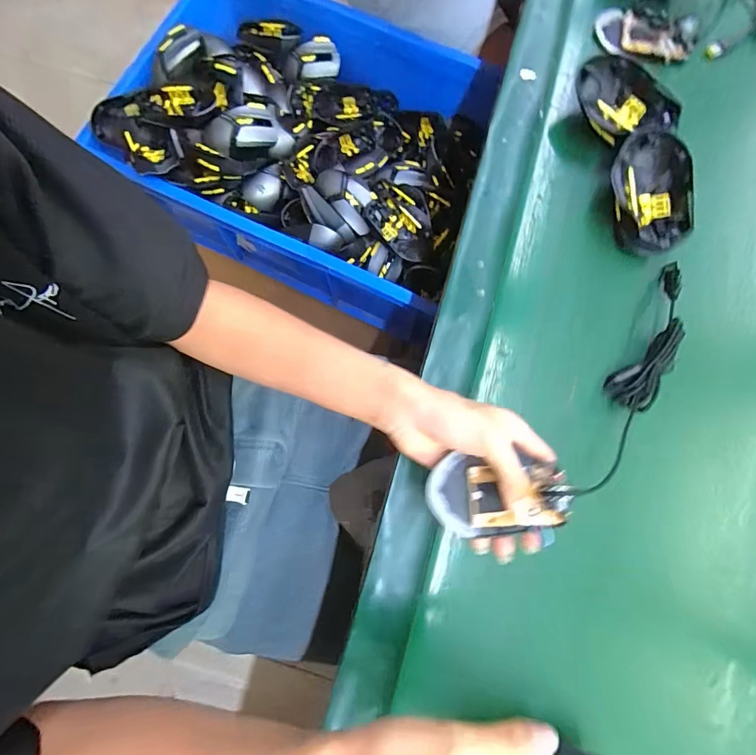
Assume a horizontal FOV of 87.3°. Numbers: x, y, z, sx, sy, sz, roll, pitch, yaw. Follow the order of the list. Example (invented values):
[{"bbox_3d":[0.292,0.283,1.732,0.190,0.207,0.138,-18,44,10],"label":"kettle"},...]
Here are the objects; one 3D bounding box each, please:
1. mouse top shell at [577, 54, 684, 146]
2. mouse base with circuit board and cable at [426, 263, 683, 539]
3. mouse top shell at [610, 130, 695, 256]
[{"bbox_3d":[0.259,-0.290,0.427,0.112,0.038,0.065,41,79,9],"label":"mouse top shell"},{"bbox_3d":[0.189,0.027,0.346,0.336,0.041,0.094,-34,81,-19],"label":"mouse base with circuit board and cable"},{"bbox_3d":[0.275,-0.186,0.408,0.068,0.043,0.120,-6,76,-2],"label":"mouse top shell"}]

